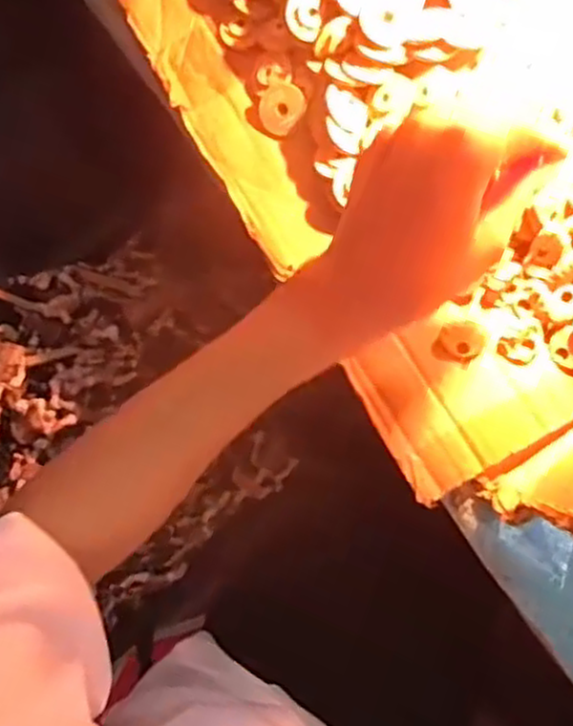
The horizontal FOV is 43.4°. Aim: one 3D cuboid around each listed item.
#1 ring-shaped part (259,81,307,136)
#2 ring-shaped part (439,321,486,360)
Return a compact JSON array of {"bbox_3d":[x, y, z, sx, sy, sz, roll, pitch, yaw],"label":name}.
[{"bbox_3d":[-0.003,-0.145,0.408,0.027,0.004,0.027,4,110,12],"label":"ring-shaped part"},{"bbox_3d":[0.094,-0.012,0.382,0.023,0.004,0.020,20,103,2],"label":"ring-shaped part"}]

